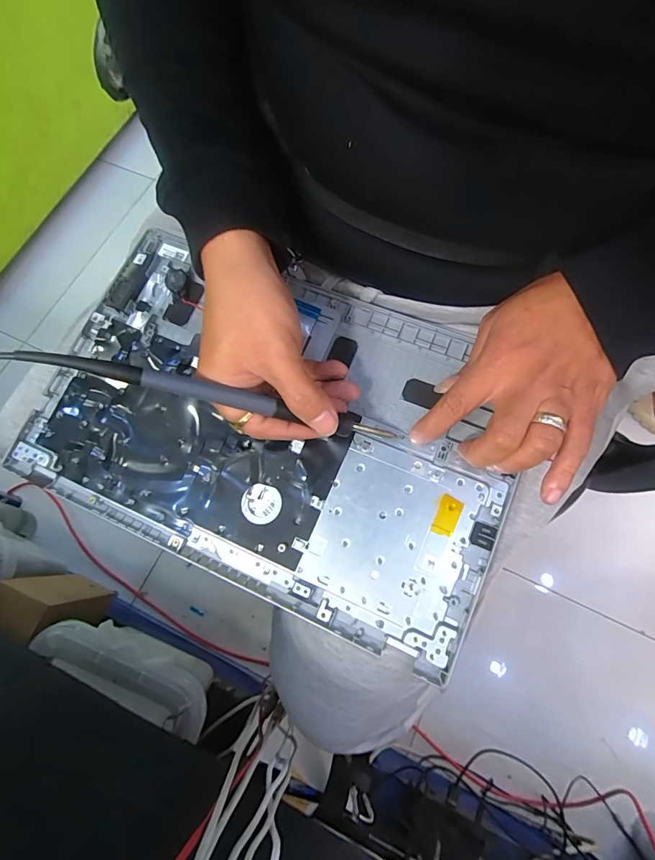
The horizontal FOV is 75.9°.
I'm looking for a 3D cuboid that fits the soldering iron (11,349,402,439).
[{"bbox_3d":[-0.057,-0.022,0.272,0.239,0.024,0.018,12,70,-26],"label":"soldering iron"}]

